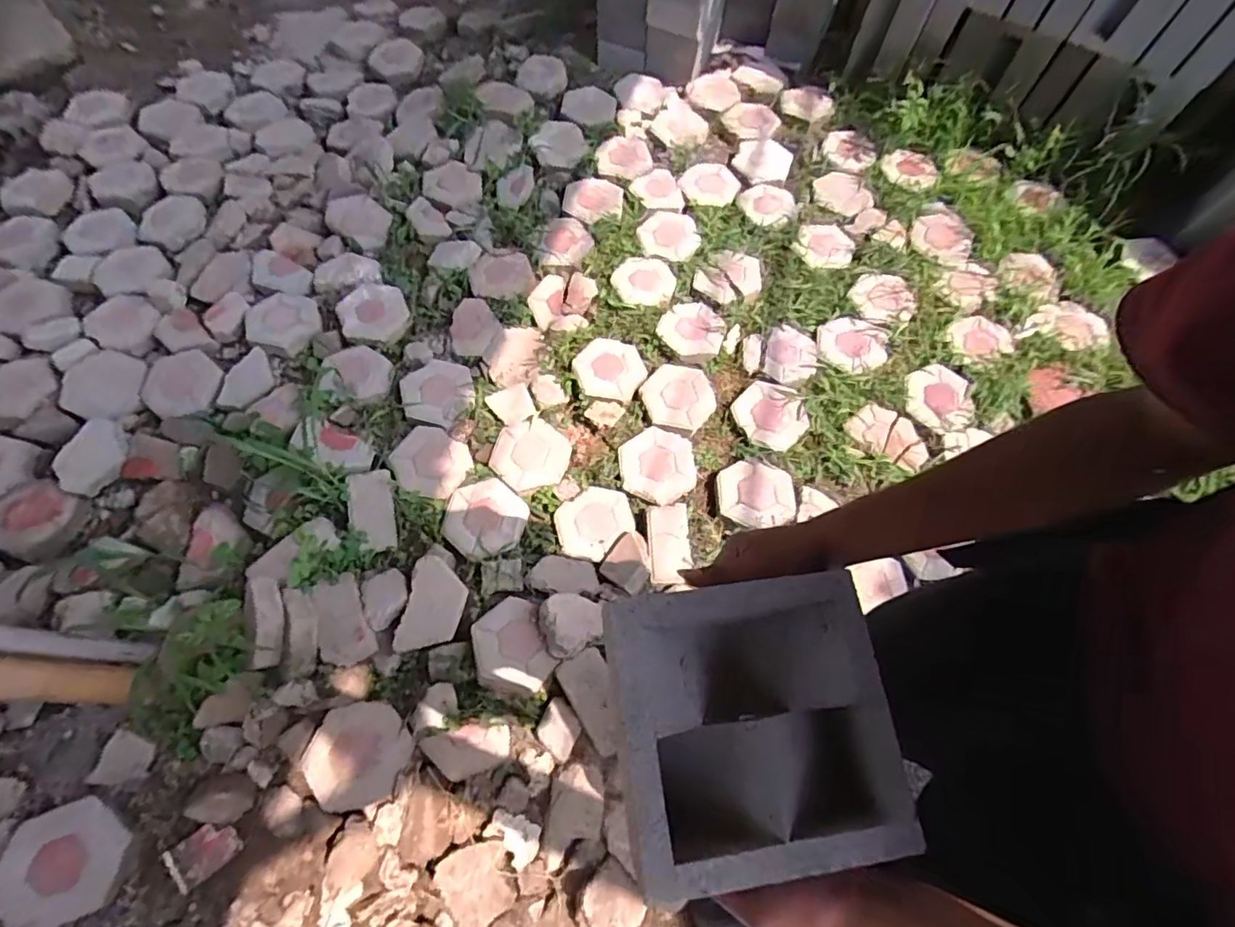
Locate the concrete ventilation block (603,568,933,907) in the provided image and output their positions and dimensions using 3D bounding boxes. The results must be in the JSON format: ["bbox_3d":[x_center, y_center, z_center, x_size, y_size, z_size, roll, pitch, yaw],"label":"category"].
[{"bbox_3d":[0.102,0.200,0.432,0.202,0.087,0.192,-8,66,-5],"label":"concrete ventilation block"}]

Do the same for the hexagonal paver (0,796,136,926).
[{"bbox_3d":[-1.048,0.763,1.039,0.197,0.046,0.206,-29,92,-45],"label":"hexagonal paver"}]

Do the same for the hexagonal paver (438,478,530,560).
[{"bbox_3d":[-0.342,0.141,1.410,0.194,0.030,0.198,37,70,14],"label":"hexagonal paver"}]

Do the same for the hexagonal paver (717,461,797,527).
[{"bbox_3d":[0.367,0.081,1.458,0.200,0.028,0.172,0,66,-1],"label":"hexagonal paver"}]

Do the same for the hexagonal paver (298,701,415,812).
[{"bbox_3d":[-0.552,0.614,1.158,0.203,0.048,0.199,27,68,10],"label":"hexagonal paver"}]

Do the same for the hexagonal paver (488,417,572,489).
[{"bbox_3d":[-0.237,-0.029,1.489,0.210,0.038,0.196,-4,66,-3],"label":"hexagonal paver"}]

